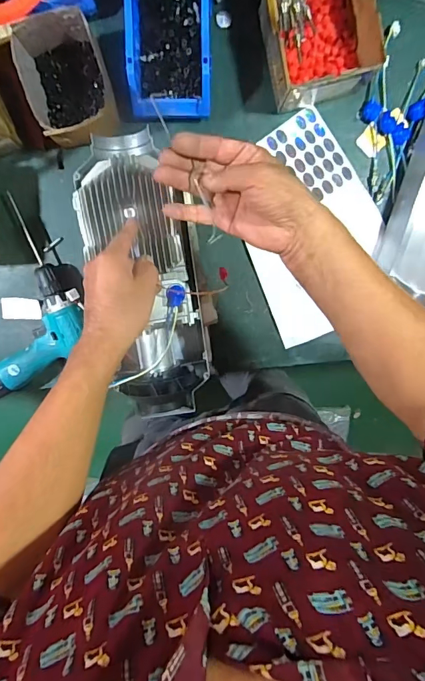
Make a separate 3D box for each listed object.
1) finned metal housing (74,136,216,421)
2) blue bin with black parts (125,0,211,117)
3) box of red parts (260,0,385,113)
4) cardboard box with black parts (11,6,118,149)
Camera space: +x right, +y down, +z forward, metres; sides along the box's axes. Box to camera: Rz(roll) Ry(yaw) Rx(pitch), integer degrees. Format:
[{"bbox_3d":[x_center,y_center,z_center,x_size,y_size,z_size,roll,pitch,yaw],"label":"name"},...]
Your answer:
[{"bbox_3d":[-0.085,-0.078,0.569,0.124,0.093,0.379,-11,104,1],"label":"finned metal housing"},{"bbox_3d":[-0.062,-0.424,0.600,0.119,0.072,0.187,-2,100,0],"label":"blue bin with black parts"},{"bbox_3d":[0.150,-0.429,0.597,0.138,0.102,0.154,-15,100,2],"label":"box of red parts"},{"bbox_3d":[-0.209,-0.366,0.611,0.119,0.082,0.158,-17,100,2],"label":"cardboard box with black parts"}]

